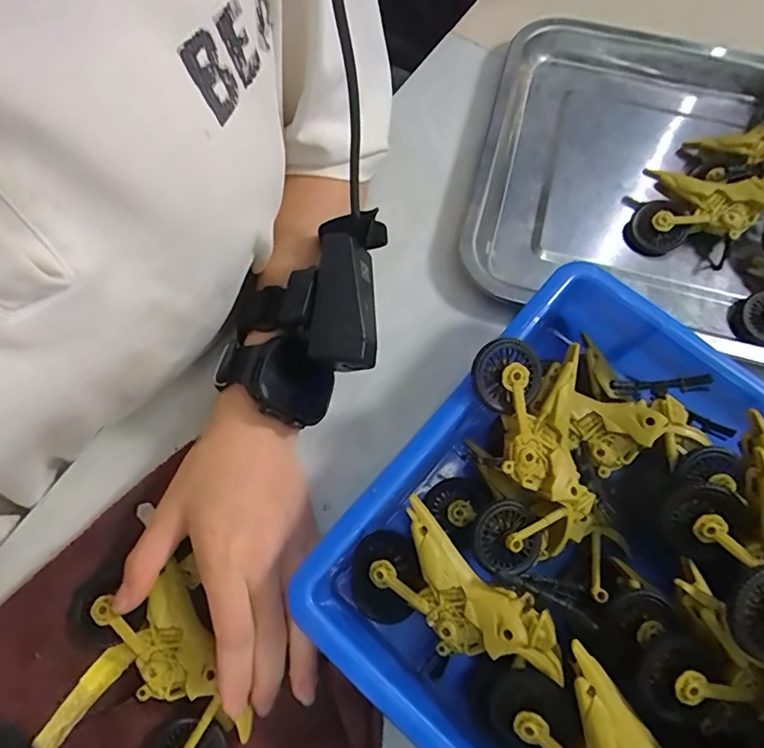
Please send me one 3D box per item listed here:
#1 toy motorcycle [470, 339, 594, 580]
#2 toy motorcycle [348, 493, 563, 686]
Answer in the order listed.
[{"bbox_3d":[0.079,0.042,0.264,0.060,0.029,0.115,-4,93,-1],"label":"toy motorcycle"},{"bbox_3d":[0.030,0.119,0.259,0.098,0.053,0.059,40,76,12],"label":"toy motorcycle"}]

